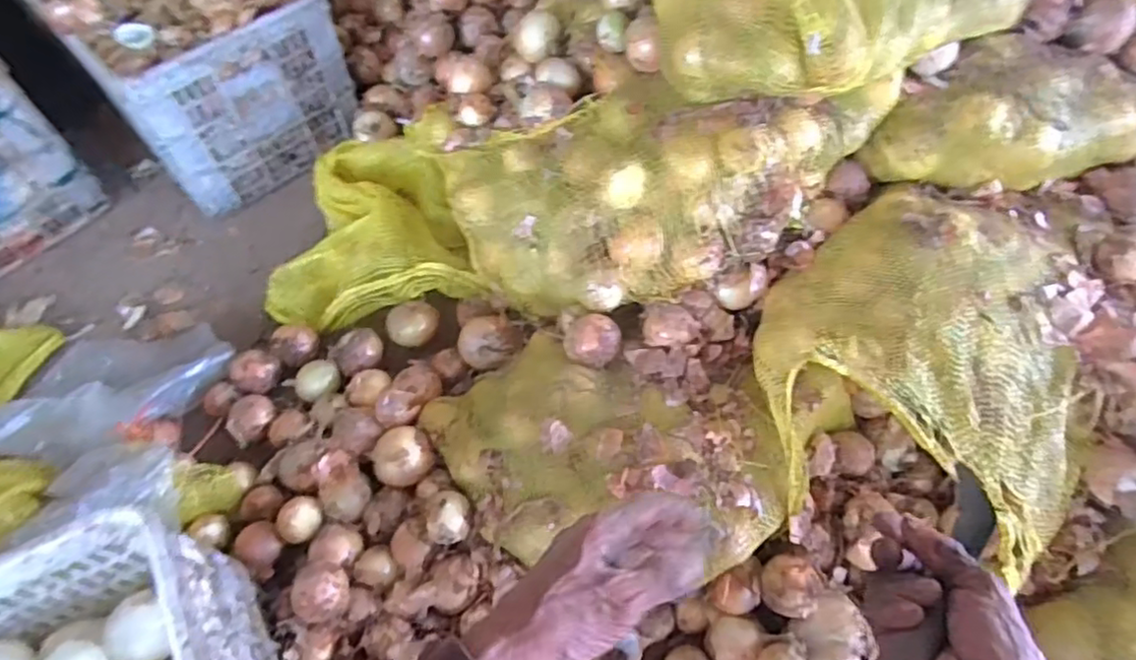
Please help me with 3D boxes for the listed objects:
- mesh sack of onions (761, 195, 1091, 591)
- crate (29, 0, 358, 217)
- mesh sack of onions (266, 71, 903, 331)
[{"bbox_3d":[0.405,0.028,0.753,0.350,0.137,0.457,3,58,4],"label":"mesh sack of onions"},{"bbox_3d":[-0.645,-0.506,1.151,0.342,0.281,0.484,-39,64,-20],"label":"crate"},{"bbox_3d":[-0.025,-0.170,0.913,0.860,0.173,0.275,-6,56,20],"label":"mesh sack of onions"}]

